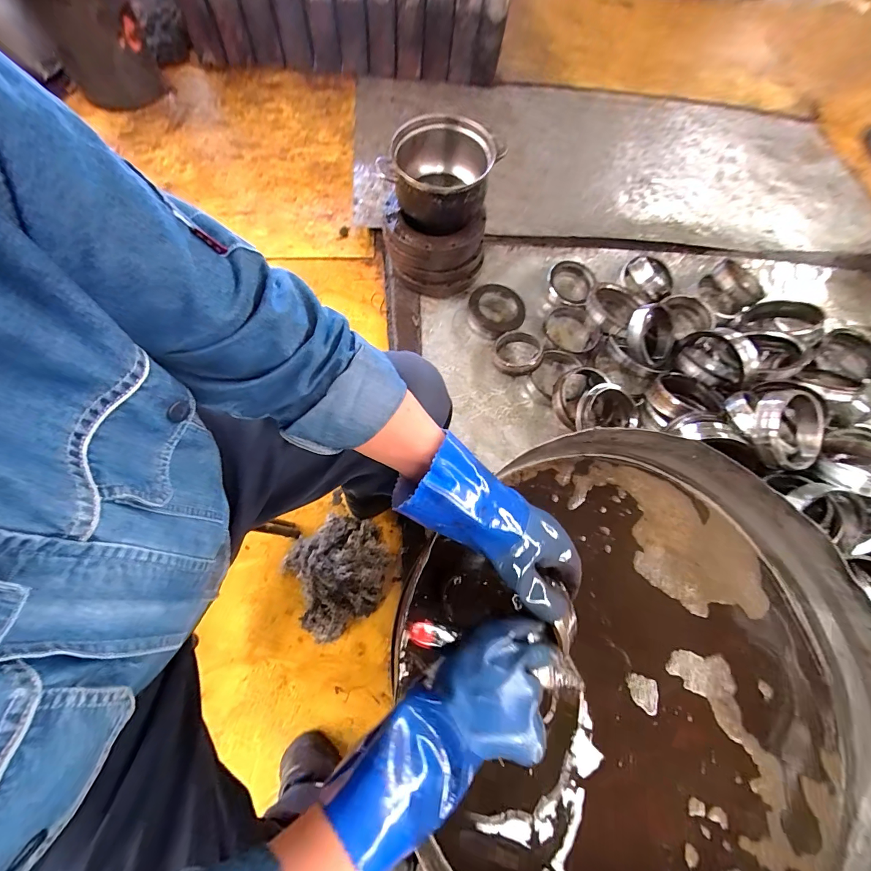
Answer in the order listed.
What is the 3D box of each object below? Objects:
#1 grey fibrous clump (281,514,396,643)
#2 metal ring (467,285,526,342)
[{"bbox_3d":[-0.184,0.253,0.732,0.190,0.081,0.195,2,67,-4],"label":"grey fibrous clump"},{"bbox_3d":[0.156,-0.319,0.984,0.143,0.029,0.157,0,62,1],"label":"metal ring"}]

